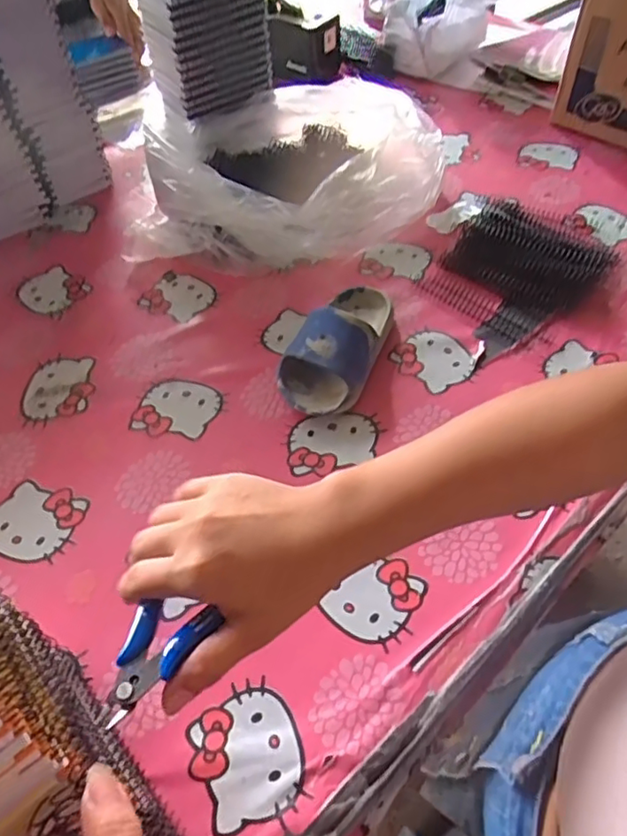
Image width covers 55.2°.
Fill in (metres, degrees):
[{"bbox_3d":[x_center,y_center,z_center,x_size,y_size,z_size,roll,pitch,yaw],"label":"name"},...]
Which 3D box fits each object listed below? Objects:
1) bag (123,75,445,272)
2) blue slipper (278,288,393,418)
[{"bbox_3d":[-0.030,-0.315,0.751,0.350,0.096,0.264,-5,52,-1],"label":"bag"},{"bbox_3d":[0.029,-0.082,0.599,0.083,0.060,0.177,19,56,17],"label":"blue slipper"}]

